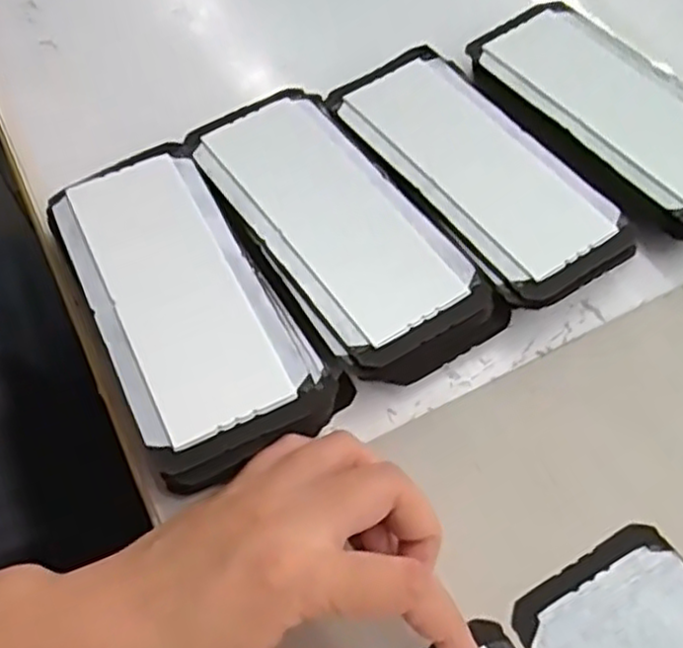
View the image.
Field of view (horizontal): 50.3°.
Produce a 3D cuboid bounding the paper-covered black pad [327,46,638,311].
[{"bbox_3d":[0.062,-0.073,0.364,0.069,0.032,0.160,-31,63,-17],"label":"paper-covered black pad"}]

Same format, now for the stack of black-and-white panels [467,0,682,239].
[{"bbox_3d":[0.147,-0.110,0.387,0.075,0.031,0.159,-32,63,-17],"label":"stack of black-and-white panels"}]

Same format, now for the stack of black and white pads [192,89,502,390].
[{"bbox_3d":[-0.003,-0.043,0.348,0.075,0.033,0.164,-31,63,-17],"label":"stack of black and white pads"}]

